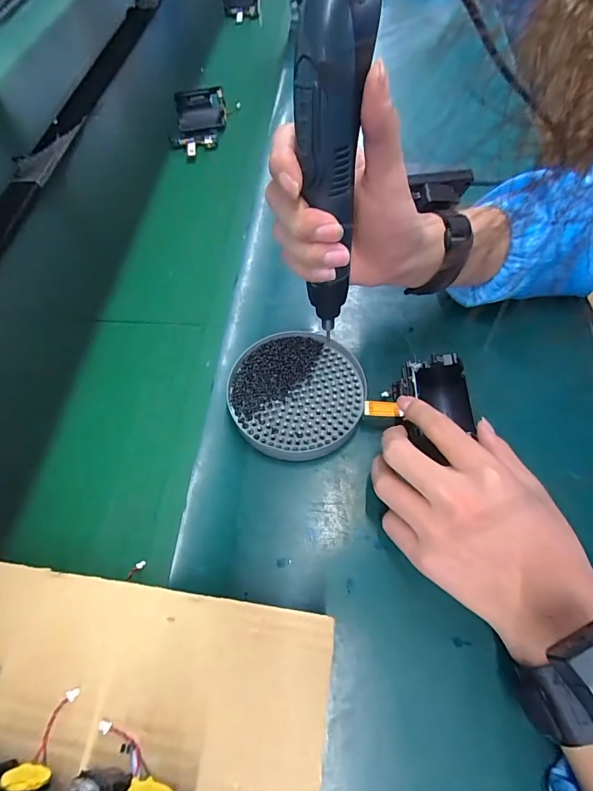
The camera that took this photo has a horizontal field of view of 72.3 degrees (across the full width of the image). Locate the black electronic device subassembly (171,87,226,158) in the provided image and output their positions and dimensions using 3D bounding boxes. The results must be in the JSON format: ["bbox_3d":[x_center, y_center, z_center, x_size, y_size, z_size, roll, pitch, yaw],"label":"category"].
[{"bbox_3d":[-0.141,-0.387,0.571,0.073,0.035,0.102,4,60,6],"label":"black electronic device subassembly"}]

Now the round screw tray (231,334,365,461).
[{"bbox_3d":[0.002,-0.002,0.346,0.115,0.019,0.109,-1,59,2],"label":"round screw tray"}]

